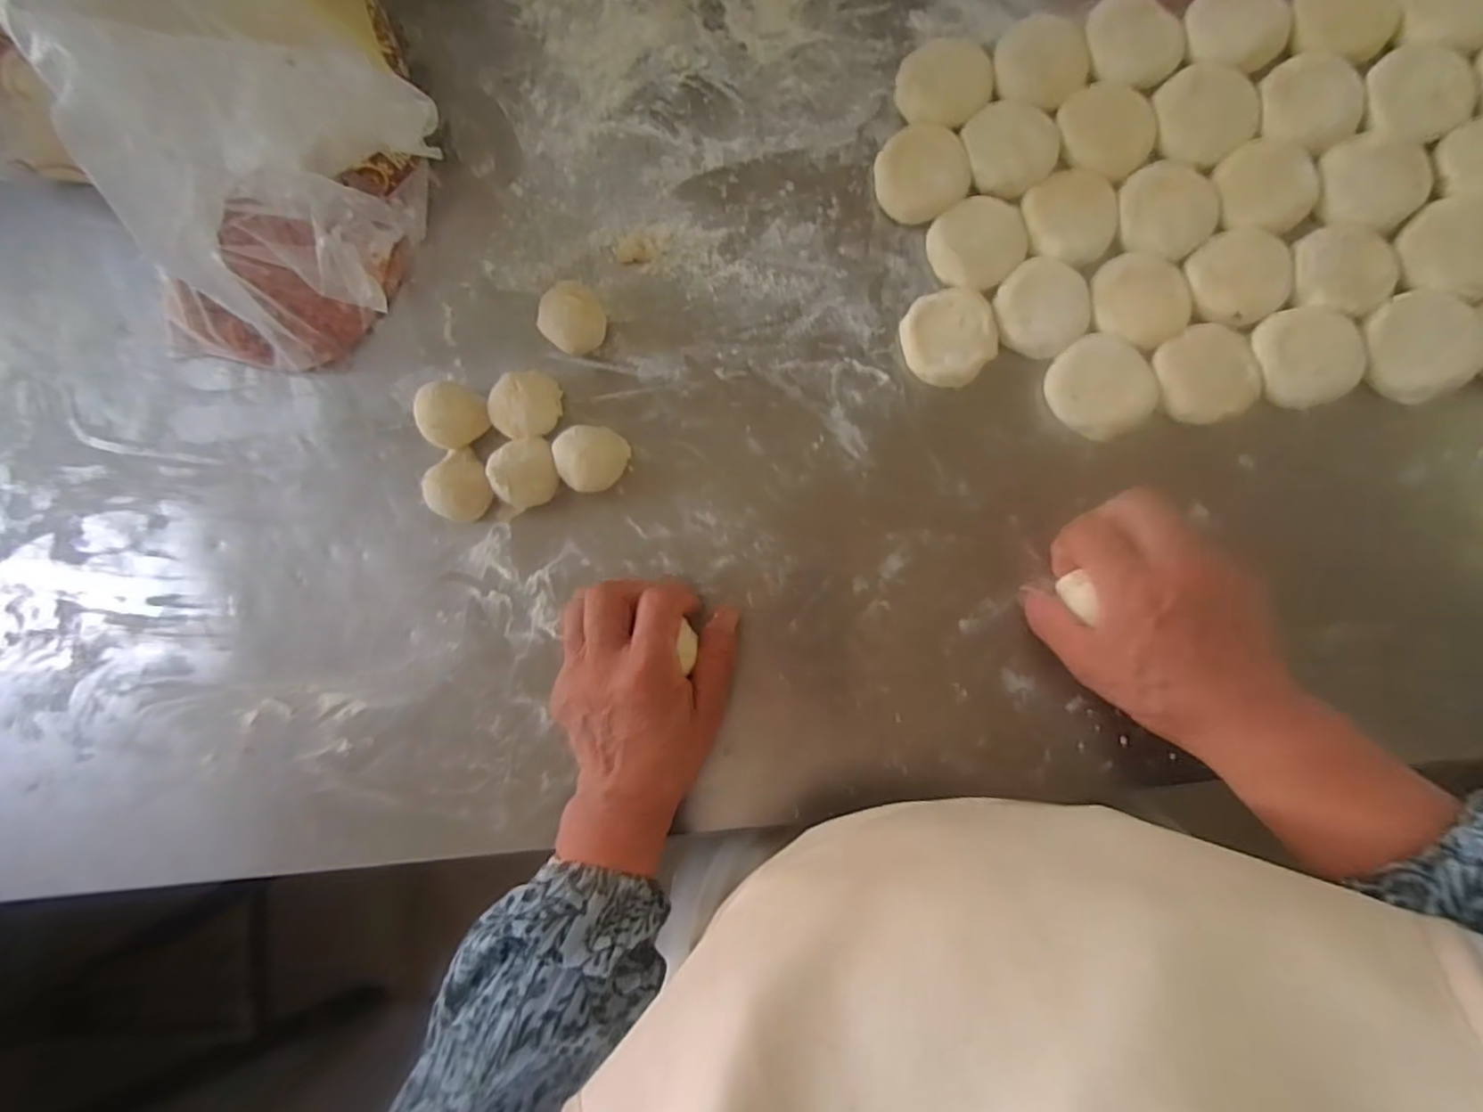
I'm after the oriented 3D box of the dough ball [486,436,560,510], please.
[{"bbox_3d":[-0.137,-0.053,0.428,0.041,0.037,0.038,0,86,5],"label":"dough ball"}]

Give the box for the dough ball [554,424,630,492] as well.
[{"bbox_3d":[-0.096,-0.064,0.425,0.040,0.037,0.043,0,86,5],"label":"dough ball"}]

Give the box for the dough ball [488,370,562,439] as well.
[{"bbox_3d":[-0.138,-0.096,0.431,0.038,0.035,0.044,44,91,6],"label":"dough ball"}]

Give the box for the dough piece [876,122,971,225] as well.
[{"bbox_3d":[0.115,-0.245,0.425,0.054,0.013,0.057,0,86,5],"label":"dough piece"}]

